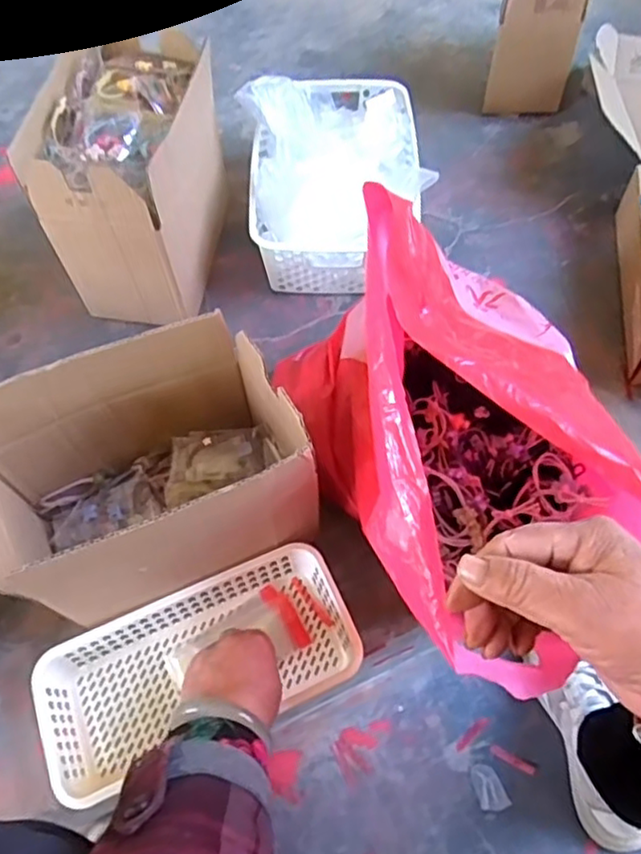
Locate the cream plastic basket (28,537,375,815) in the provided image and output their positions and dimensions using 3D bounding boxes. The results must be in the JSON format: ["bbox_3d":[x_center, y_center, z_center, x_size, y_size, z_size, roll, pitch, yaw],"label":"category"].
[{"bbox_3d":[-0.104,0.211,0.566,0.264,0.058,0.123,-23,62,-11],"label":"cream plastic basket"}]

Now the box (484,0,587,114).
[{"bbox_3d":[0.317,-0.593,0.923,0.106,0.178,0.219,13,62,9],"label":"box"}]

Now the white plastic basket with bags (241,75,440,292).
[{"bbox_3d":[0.018,-0.316,0.795,0.209,0.151,0.299,-5,61,-1],"label":"white plastic basket with bags"}]

